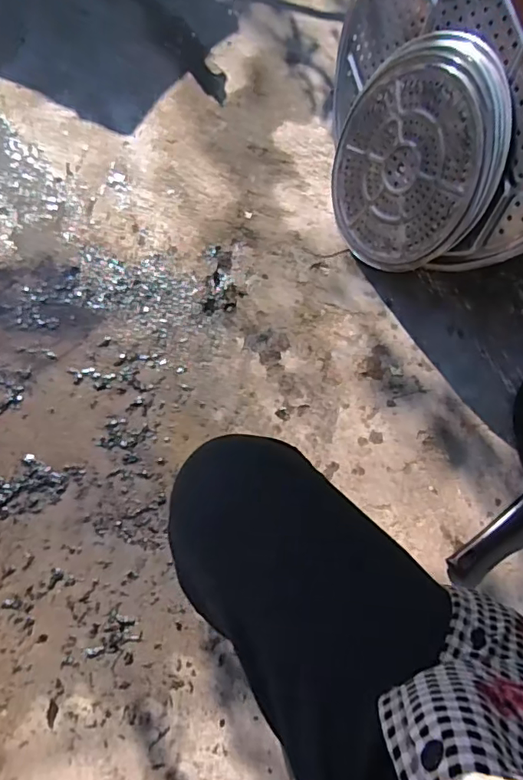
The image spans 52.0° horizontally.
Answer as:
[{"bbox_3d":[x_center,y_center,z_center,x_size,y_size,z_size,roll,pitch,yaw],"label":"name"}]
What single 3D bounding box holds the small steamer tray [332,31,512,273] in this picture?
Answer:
[{"bbox_3d":[0.246,-0.386,0.891,0.025,0.342,0.355,-8,105,-34],"label":"small steamer tray"}]

